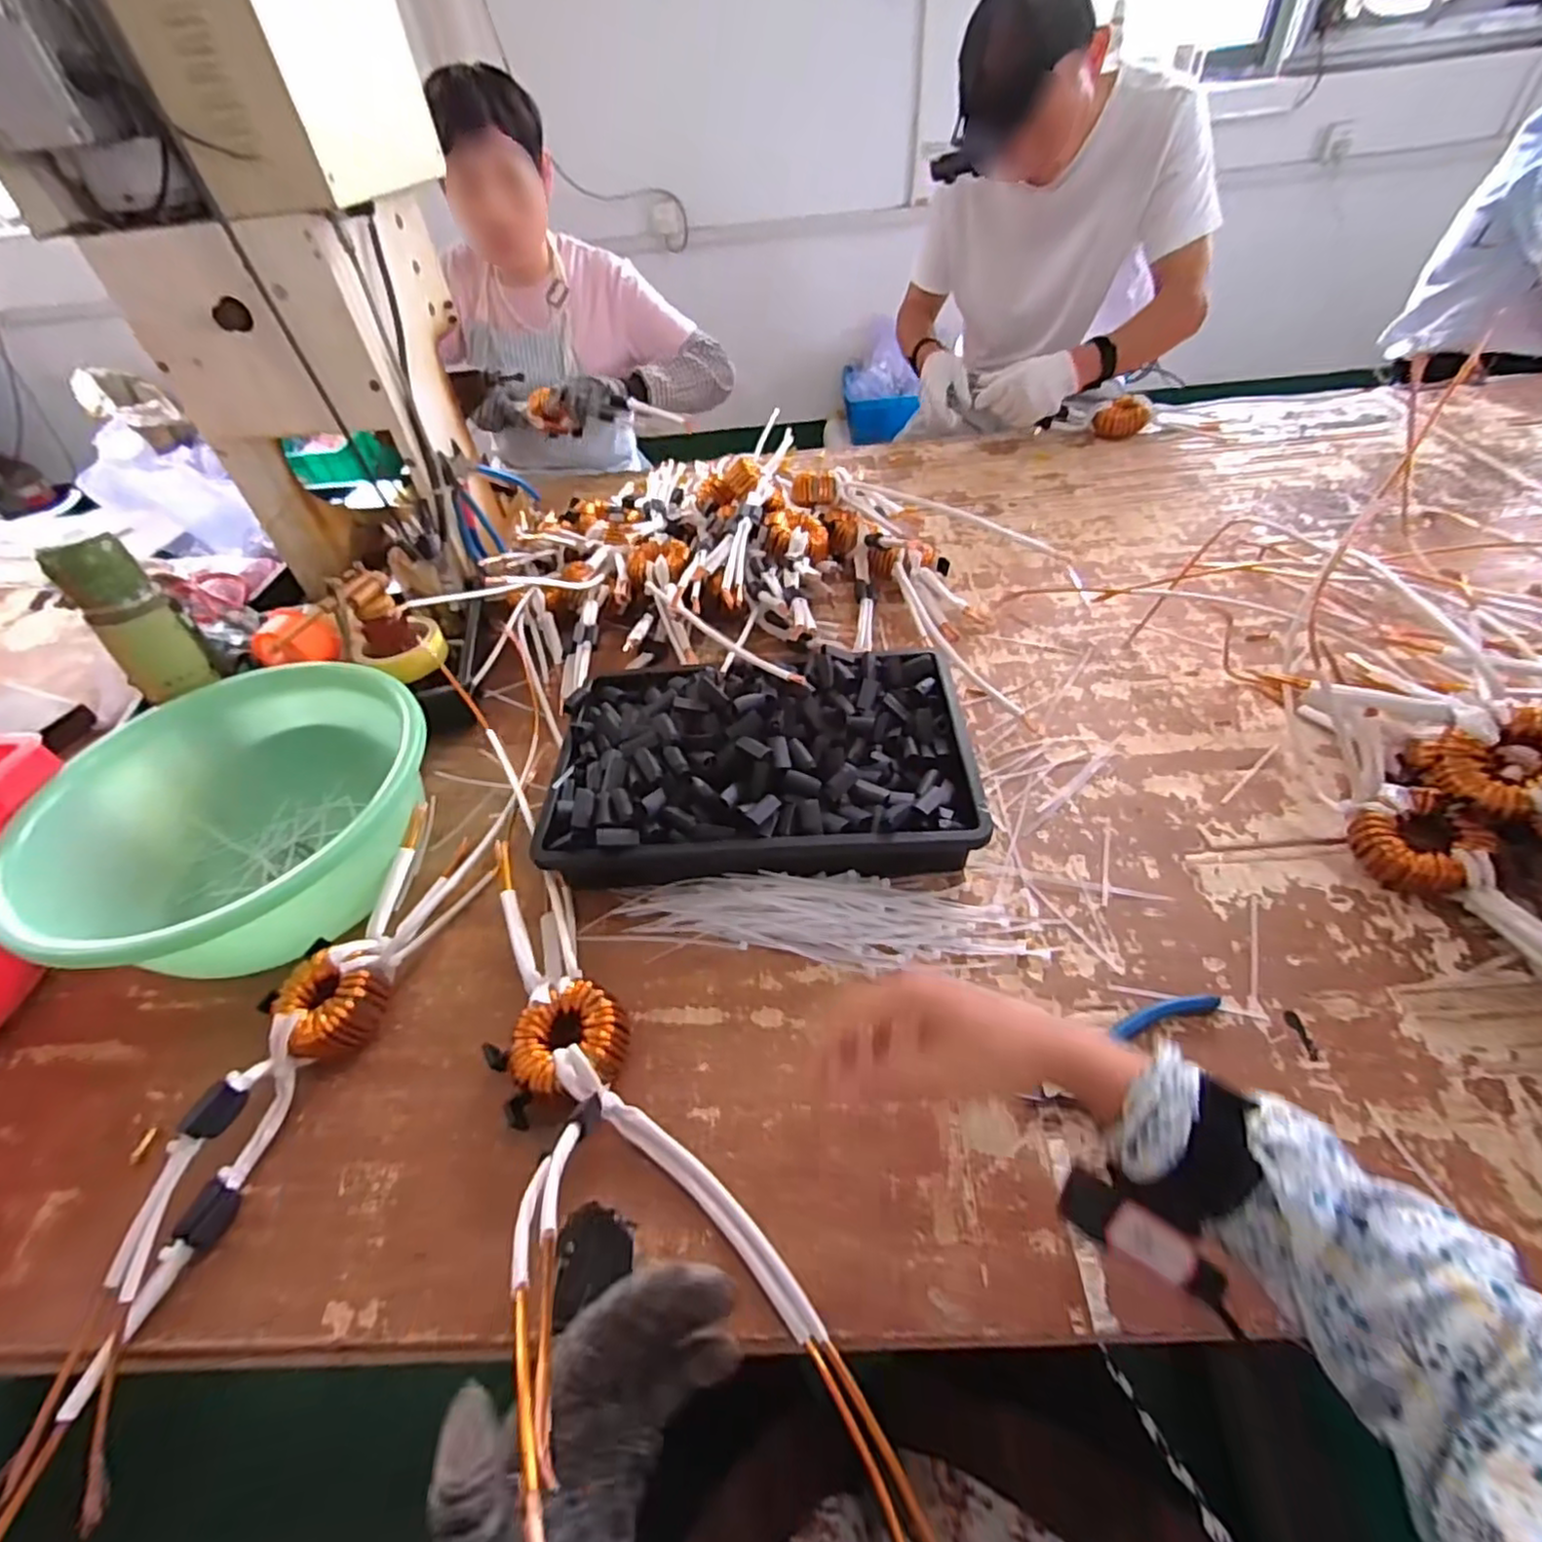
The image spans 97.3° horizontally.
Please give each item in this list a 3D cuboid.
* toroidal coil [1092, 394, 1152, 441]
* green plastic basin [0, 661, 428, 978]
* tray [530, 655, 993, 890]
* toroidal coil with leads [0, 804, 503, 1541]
[{"bbox_3d":[0.563,-0.570,1.092,0.068,0.039,0.068,-4,46,4],"label":"toroidal coil"},{"bbox_3d":[-0.449,0.046,0.585,0.311,0.122,0.285,-4,46,4],"label":"green plastic basin"},{"bbox_3d":[-0.011,-0.016,0.610,0.362,0.073,0.241,-4,46,4],"label":"tray"},{"bbox_3d":[-0.347,0.232,0.459,0.084,0.059,0.520,9,48,16],"label":"toroidal coil with leads"}]

